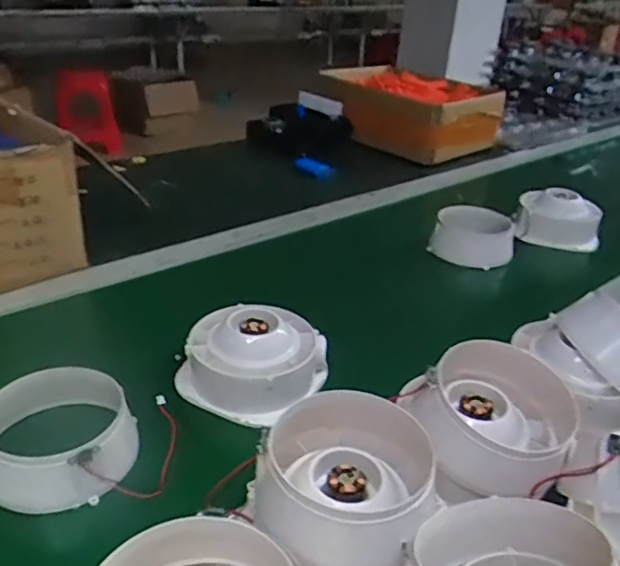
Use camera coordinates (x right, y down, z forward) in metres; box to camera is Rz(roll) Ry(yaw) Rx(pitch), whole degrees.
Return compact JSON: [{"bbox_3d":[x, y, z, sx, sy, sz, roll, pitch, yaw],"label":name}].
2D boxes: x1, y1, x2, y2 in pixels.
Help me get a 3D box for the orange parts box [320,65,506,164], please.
[{"bbox_3d":[0.221,-0.418,1.440,0.235,0.147,0.401,-18,36,-35],"label":"orange parts box"}]

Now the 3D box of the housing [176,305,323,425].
[{"bbox_3d":[-0.061,0.074,0.622,0.127,0.073,0.121,19,32,26],"label":"housing"}]

